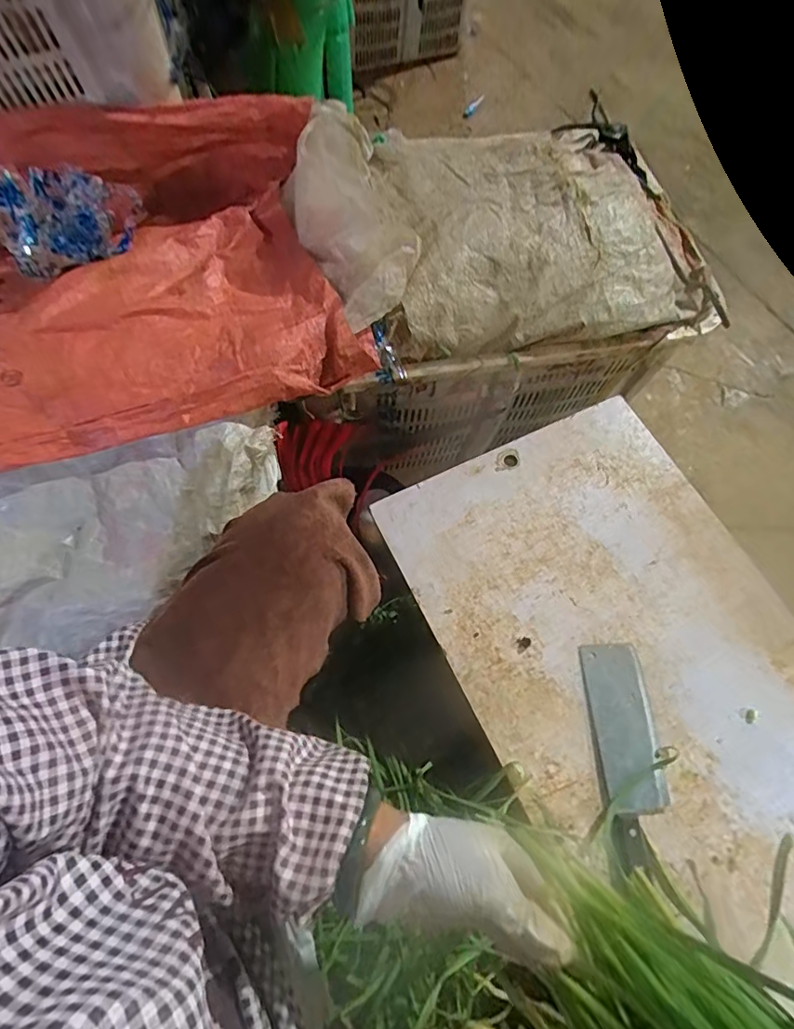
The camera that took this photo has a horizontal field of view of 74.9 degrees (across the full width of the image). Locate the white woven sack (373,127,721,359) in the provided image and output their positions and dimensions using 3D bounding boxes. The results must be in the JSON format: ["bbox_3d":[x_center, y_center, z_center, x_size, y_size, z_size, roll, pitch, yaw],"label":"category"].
[{"bbox_3d":[0.217,-0.451,0.781,0.478,0.076,0.430,-7,69,-5],"label":"white woven sack"}]

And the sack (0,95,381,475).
[{"bbox_3d":[-0.484,-0.234,0.569,0.874,0.162,0.435,-24,71,-11],"label":"sack"}]

